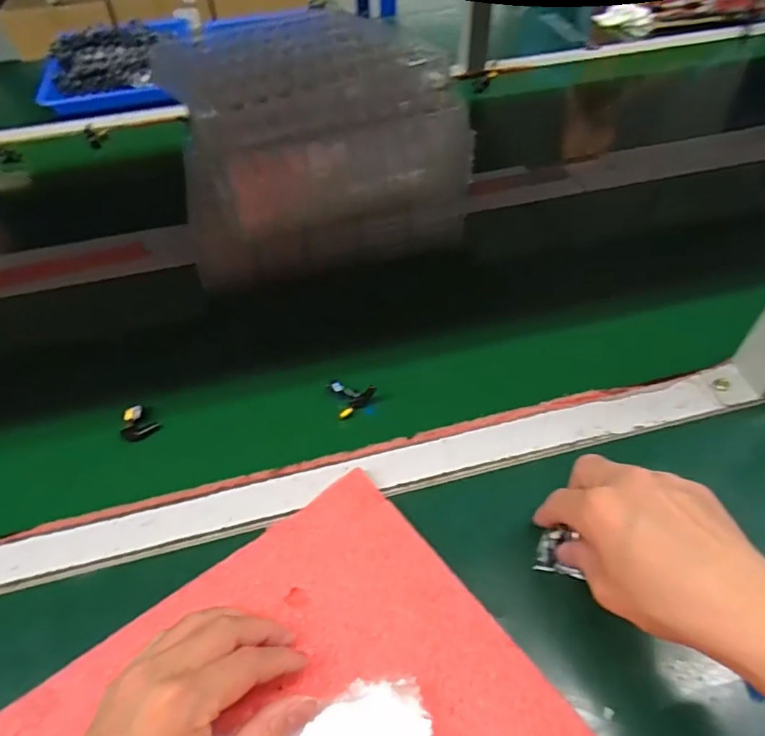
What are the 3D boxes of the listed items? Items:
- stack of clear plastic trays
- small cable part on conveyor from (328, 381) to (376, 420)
[{"bbox_3d":[-0.080,-0.261,0.631,0.297,0.172,0.261,-12,51,-8],"label":"stack of clear plastic trays"},{"bbox_3d":[-0.031,0.028,0.492,0.044,0.016,0.031,15,52,14],"label":"small cable part on conveyor"}]

